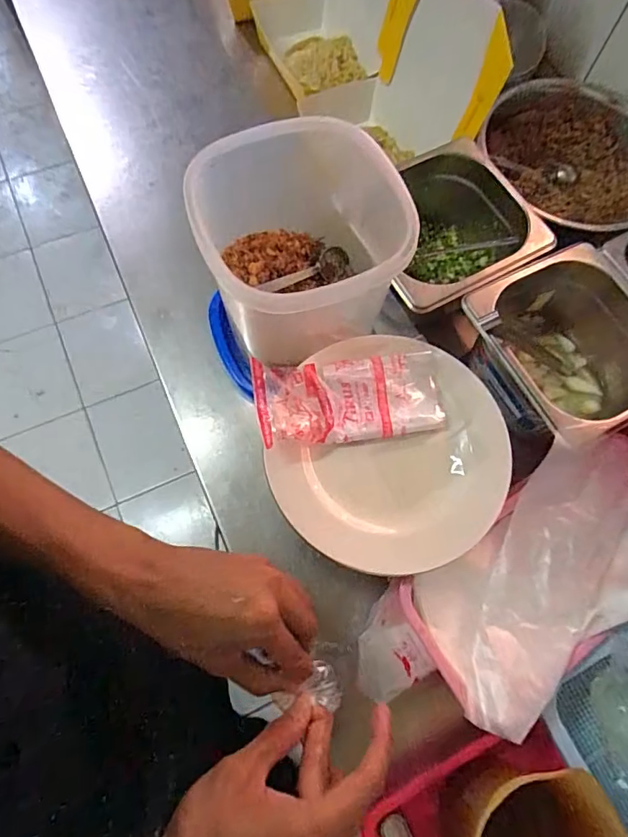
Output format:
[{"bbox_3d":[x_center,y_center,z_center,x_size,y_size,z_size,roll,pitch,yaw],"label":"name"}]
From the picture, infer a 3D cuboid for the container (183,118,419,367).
[{"bbox_3d":[-0.009,-0.142,0.443,0.159,0.148,0.166,1,71,-2],"label":"container"}]

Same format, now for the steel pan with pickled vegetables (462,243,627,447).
[{"bbox_3d":[0.255,-0.065,0.501,0.175,0.094,0.171,-26,74,-11],"label":"steel pan with pickled vegetables"}]

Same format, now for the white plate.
[{"bbox_3d":[0.068,0.025,0.408,0.180,0.026,0.196,1,71,-2],"label":"white plate"}]

